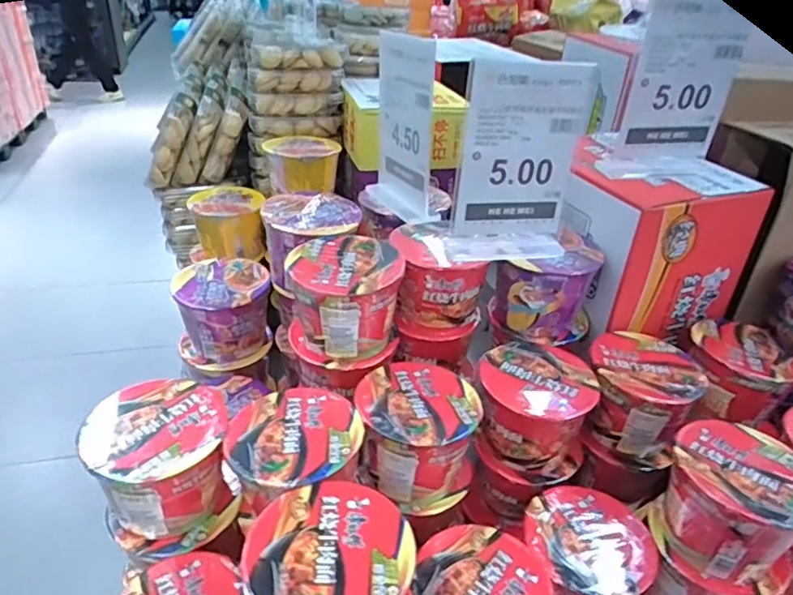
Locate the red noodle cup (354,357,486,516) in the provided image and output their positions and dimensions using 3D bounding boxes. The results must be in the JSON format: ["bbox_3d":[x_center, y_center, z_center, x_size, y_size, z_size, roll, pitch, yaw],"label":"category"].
[{"bbox_3d":[0.022,0.155,0.634,0.129,0.109,0.122,5,30,-3],"label":"red noodle cup"}]

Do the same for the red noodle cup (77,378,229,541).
[{"bbox_3d":[-0.237,0.165,0.576,0.125,0.115,0.118,5,30,-3],"label":"red noodle cup"}]

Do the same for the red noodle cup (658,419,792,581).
[{"bbox_3d":[0.333,0.203,0.571,0.124,0.102,0.116,5,30,-3],"label":"red noodle cup"}]

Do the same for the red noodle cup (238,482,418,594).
[{"bbox_3d":[-0.056,0.248,0.483,0.126,0.113,0.126,5,30,-3],"label":"red noodle cup"}]

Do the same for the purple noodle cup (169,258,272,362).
[{"bbox_3d":[-0.246,0.015,0.818,0.121,0.107,0.121,-2,31,-14],"label":"purple noodle cup"}]

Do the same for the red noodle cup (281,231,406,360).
[{"bbox_3d":[-0.063,0.001,0.675,0.122,0.103,0.120,8,30,2],"label":"red noodle cup"}]

